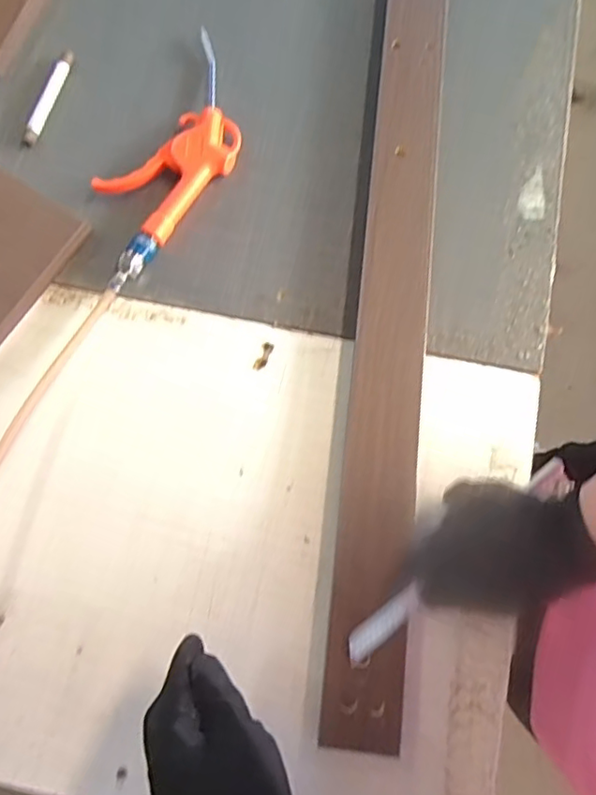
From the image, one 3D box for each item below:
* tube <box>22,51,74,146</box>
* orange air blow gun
[{"bbox_3d":[-0.251,-0.302,0.577,0.012,0.008,0.112,16,77,4],"label":"tube"},{"bbox_3d":[-0.121,-0.232,0.549,0.101,0.023,0.261,32,78,8],"label":"orange air blow gun"}]

